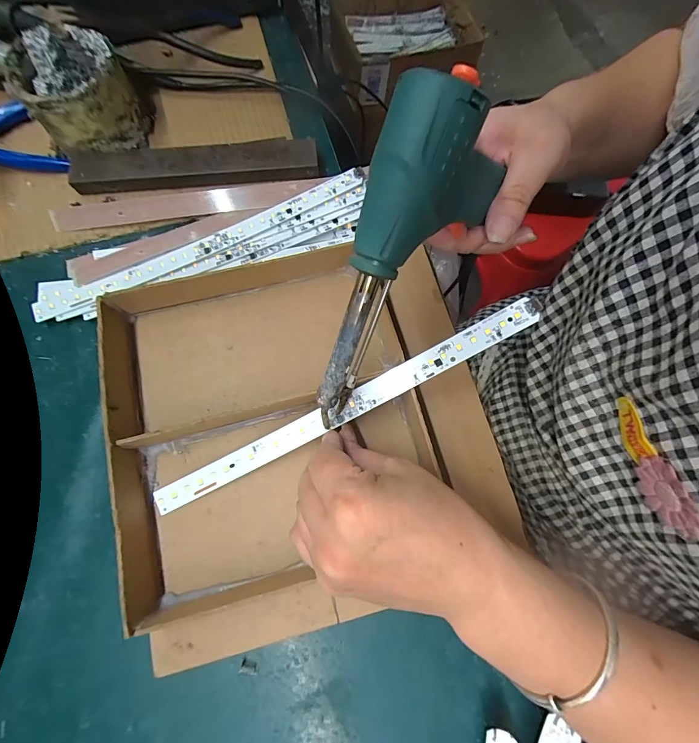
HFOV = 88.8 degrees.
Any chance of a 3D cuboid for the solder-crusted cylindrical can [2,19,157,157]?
[{"bbox_3d":[-0.219,-0.232,0.284,0.088,0.059,0.082,0,75,-1],"label":"solder-crusted cylindrical can"}]

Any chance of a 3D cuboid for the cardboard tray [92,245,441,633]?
[{"bbox_3d":[-0.058,0.027,0.253,0.210,0.033,0.226,-13,76,-4],"label":"cardboard tray"}]

